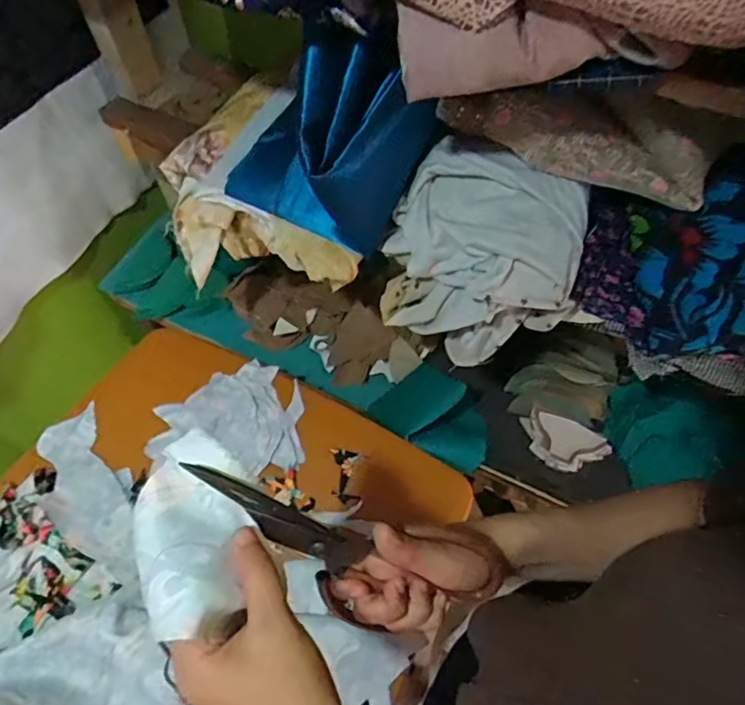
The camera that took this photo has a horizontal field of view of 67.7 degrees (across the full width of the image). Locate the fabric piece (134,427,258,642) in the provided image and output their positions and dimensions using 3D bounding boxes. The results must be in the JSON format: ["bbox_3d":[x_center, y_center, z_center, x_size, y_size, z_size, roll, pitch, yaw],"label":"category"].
[{"bbox_3d":[-0.095,0.092,0.292,0.055,0.018,0.101,-1,58,-1],"label":"fabric piece"}]

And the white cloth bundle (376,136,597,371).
[{"bbox_3d":[0.116,-0.099,0.574,0.197,0.182,0.146,8,58,4],"label":"white cloth bundle"}]

